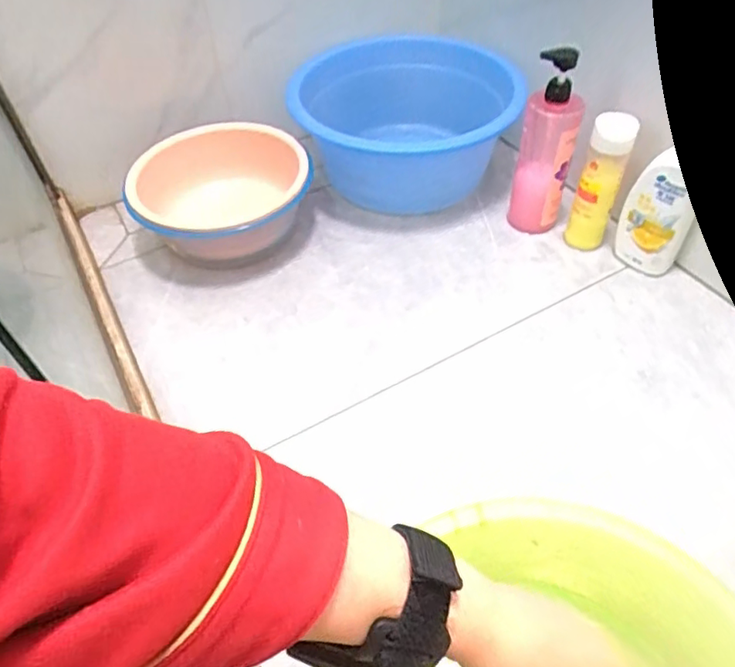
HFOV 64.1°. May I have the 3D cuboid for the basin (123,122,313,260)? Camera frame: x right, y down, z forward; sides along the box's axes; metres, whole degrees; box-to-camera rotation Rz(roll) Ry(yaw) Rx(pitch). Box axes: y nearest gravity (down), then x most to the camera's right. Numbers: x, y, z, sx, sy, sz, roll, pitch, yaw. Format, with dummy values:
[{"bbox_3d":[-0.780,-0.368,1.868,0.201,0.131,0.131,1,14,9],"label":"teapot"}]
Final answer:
[{"bbox_3d":[-0.233,-0.218,0.966,0.284,0.124,0.255,-1,51,1],"label":"basin"}]

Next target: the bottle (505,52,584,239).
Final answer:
[{"bbox_3d":[0.264,-0.271,0.867,0.081,0.275,0.062,15,53,13],"label":"bottle"}]

